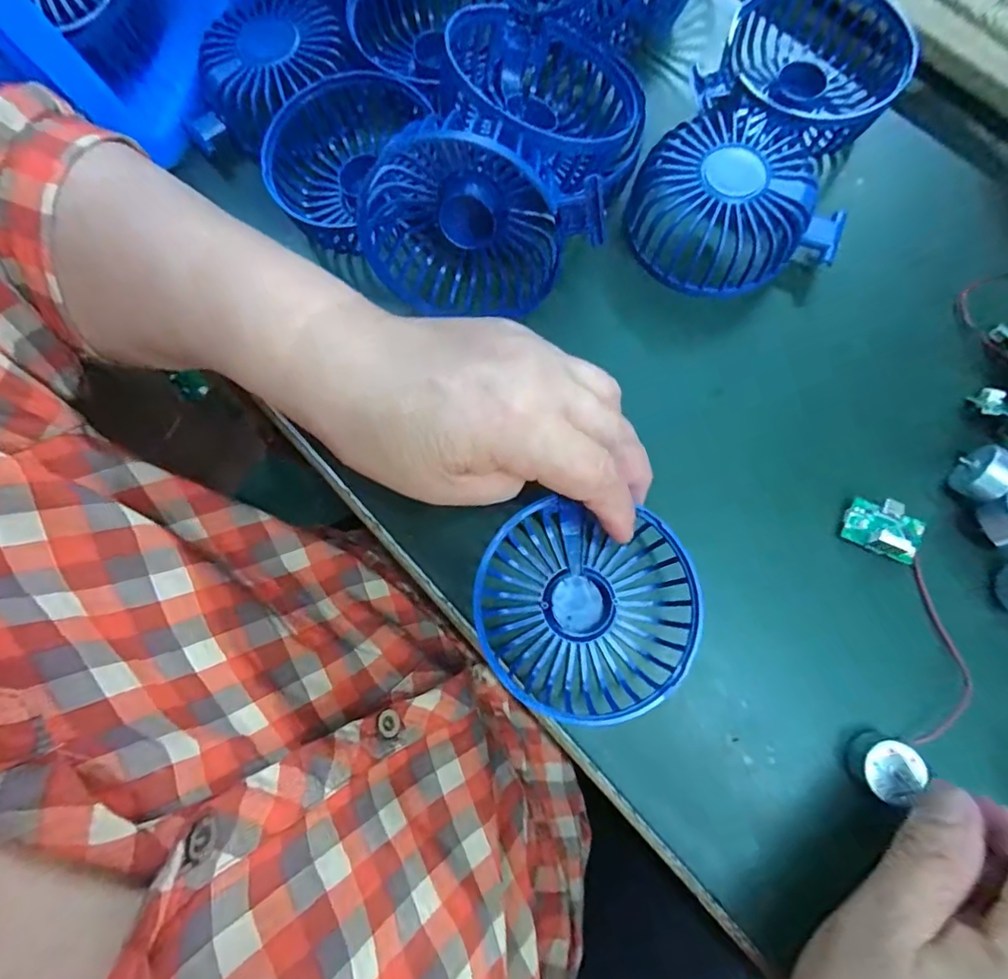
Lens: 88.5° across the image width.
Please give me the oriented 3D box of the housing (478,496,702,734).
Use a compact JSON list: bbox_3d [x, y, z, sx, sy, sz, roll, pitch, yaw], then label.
[{"bbox_3d":[0.035,0.047,0.220,0.094,0.033,0.089,0,79,0],"label":"housing"}]

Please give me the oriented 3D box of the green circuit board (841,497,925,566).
[{"bbox_3d":[0.172,0.018,0.235,0.031,0.012,0.023,28,79,8],"label":"green circuit board"}]

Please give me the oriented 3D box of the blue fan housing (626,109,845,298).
[{"bbox_3d":[0.116,-0.146,0.260,0.104,0.035,0.089,-11,77,-1],"label":"blue fan housing"}]

